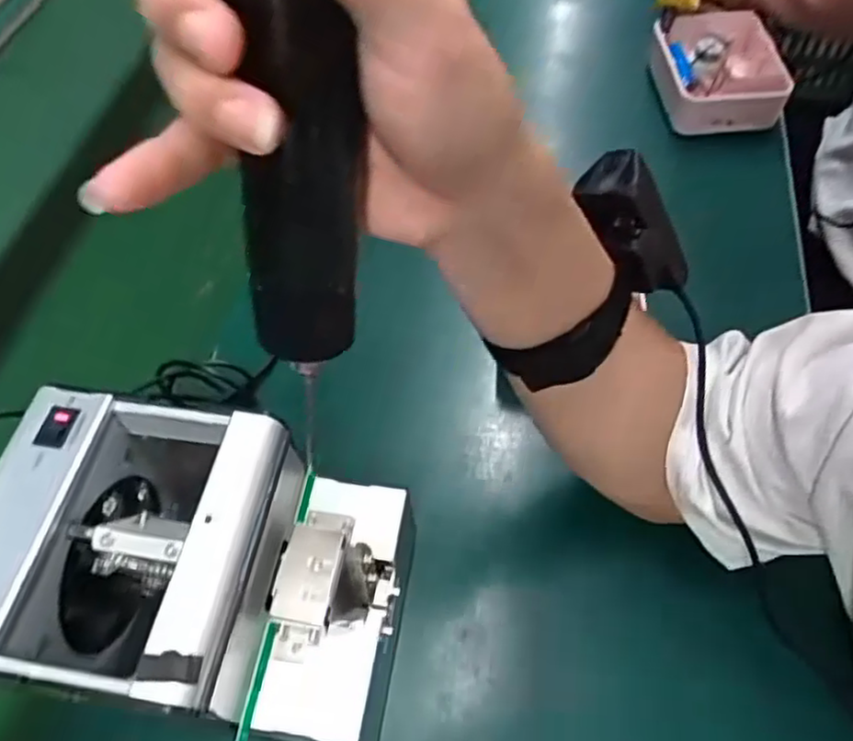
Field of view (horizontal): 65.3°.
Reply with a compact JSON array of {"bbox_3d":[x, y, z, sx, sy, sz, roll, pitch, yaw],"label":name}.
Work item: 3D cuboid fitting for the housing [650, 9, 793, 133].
[{"bbox_3d":[0.265,-0.284,0.622,0.101,0.045,0.130,-2,58,2],"label":"housing"}]

